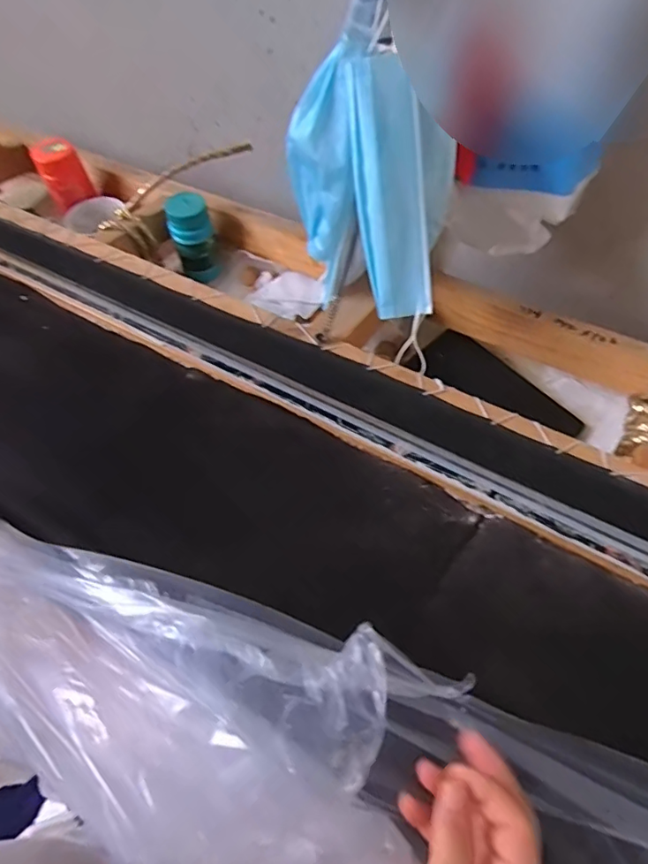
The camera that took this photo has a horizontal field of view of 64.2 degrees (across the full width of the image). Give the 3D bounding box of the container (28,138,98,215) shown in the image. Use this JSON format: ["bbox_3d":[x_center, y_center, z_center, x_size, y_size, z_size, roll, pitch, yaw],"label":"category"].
[{"bbox_3d":[-0.320,-0.316,0.636,0.052,0.067,0.041,-23,59,-11],"label":"container"}]

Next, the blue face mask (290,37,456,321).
[{"bbox_3d":[0.028,-0.181,0.409,0.140,0.173,0.097,17,60,13],"label":"blue face mask"}]

